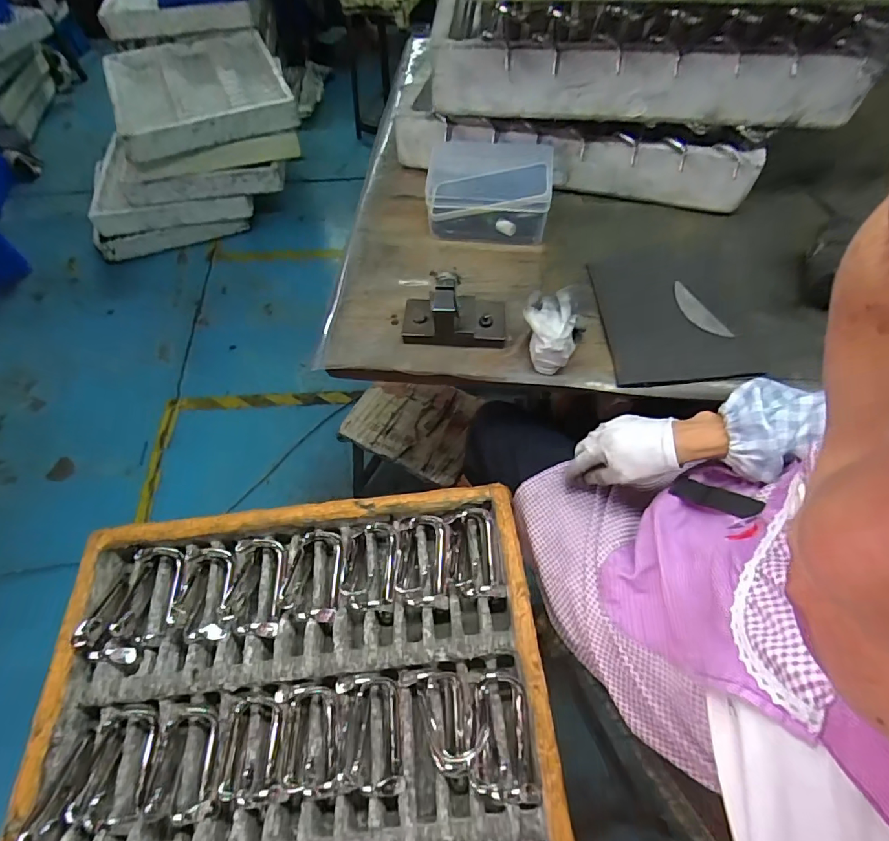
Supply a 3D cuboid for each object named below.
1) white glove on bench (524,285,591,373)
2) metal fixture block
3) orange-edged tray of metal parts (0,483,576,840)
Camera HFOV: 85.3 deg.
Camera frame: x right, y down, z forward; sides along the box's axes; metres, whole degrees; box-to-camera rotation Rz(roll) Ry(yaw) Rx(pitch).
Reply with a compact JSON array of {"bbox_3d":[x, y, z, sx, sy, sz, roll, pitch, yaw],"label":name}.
[{"bbox_3d":[0.136,-0.120,0.604,0.069,0.064,0.098,21,63,14],"label":"white glove on bench"},{"bbox_3d":[0.013,-0.144,0.619,0.130,0.076,0.067,1,60,3],"label":"metal fixture block"},{"bbox_3d":[-0.159,0.358,0.526,0.543,0.082,0.529,-6,60,-1],"label":"orange-edged tray of metal parts"}]

